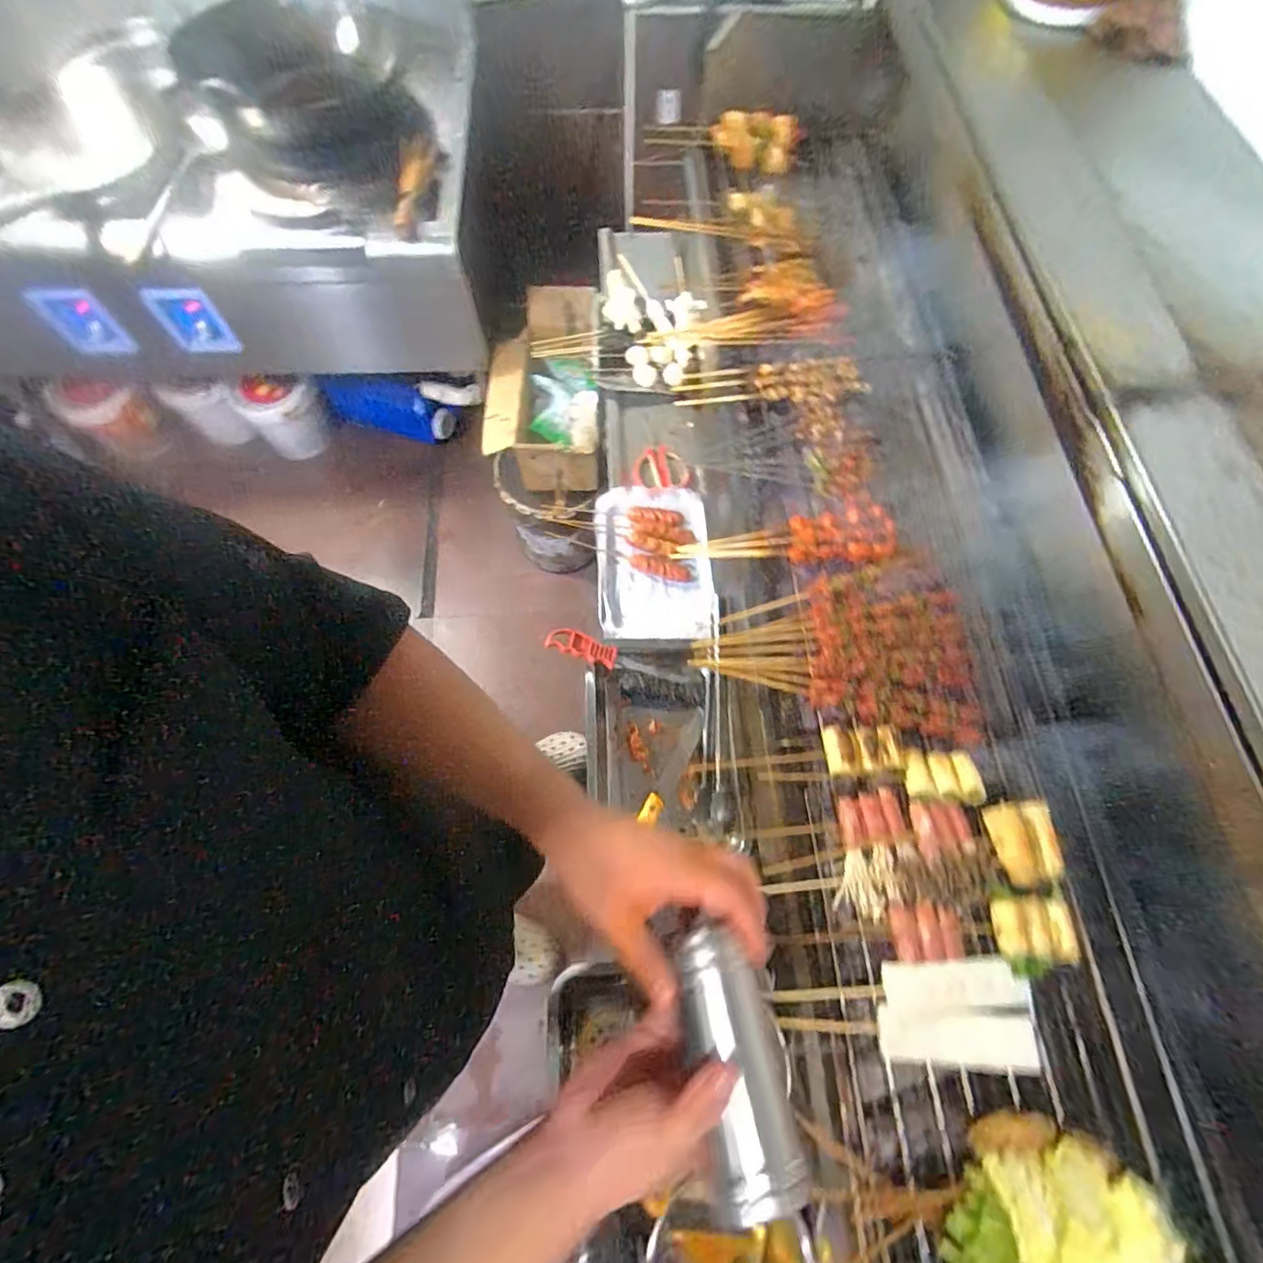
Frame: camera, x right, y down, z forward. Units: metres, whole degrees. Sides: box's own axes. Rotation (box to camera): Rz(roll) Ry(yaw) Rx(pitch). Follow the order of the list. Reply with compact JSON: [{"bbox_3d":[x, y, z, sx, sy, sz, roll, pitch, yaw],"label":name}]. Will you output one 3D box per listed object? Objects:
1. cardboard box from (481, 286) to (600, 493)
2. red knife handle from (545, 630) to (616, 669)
[{"bbox_3d":[-0.217,-0.590,1.402,0.273,0.211,0.494,-1,68,-1],"label":"cardboard box"},{"bbox_3d":[-0.068,0.021,0.792,0.102,0.017,0.035,19,67,-15],"label":"red knife handle"}]

